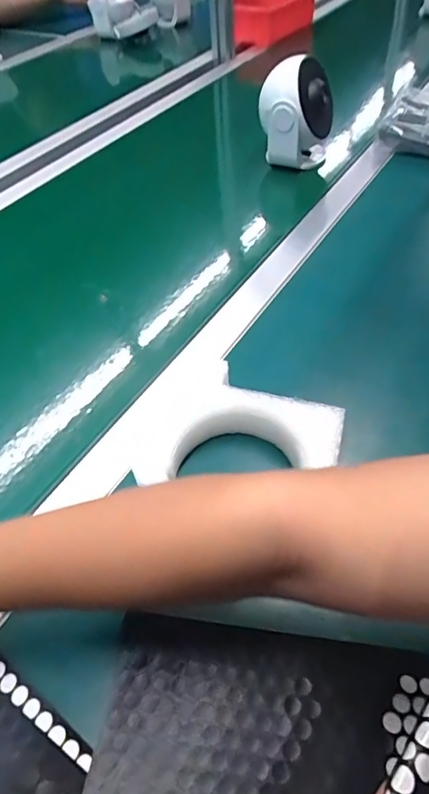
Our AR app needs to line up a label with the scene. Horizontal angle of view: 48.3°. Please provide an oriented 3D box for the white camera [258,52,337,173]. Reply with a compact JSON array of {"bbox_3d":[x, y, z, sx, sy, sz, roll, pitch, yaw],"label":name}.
[{"bbox_3d":[0.120,-0.405,0.702,0.104,0.142,0.081,3,50,7],"label":"white camera"}]

